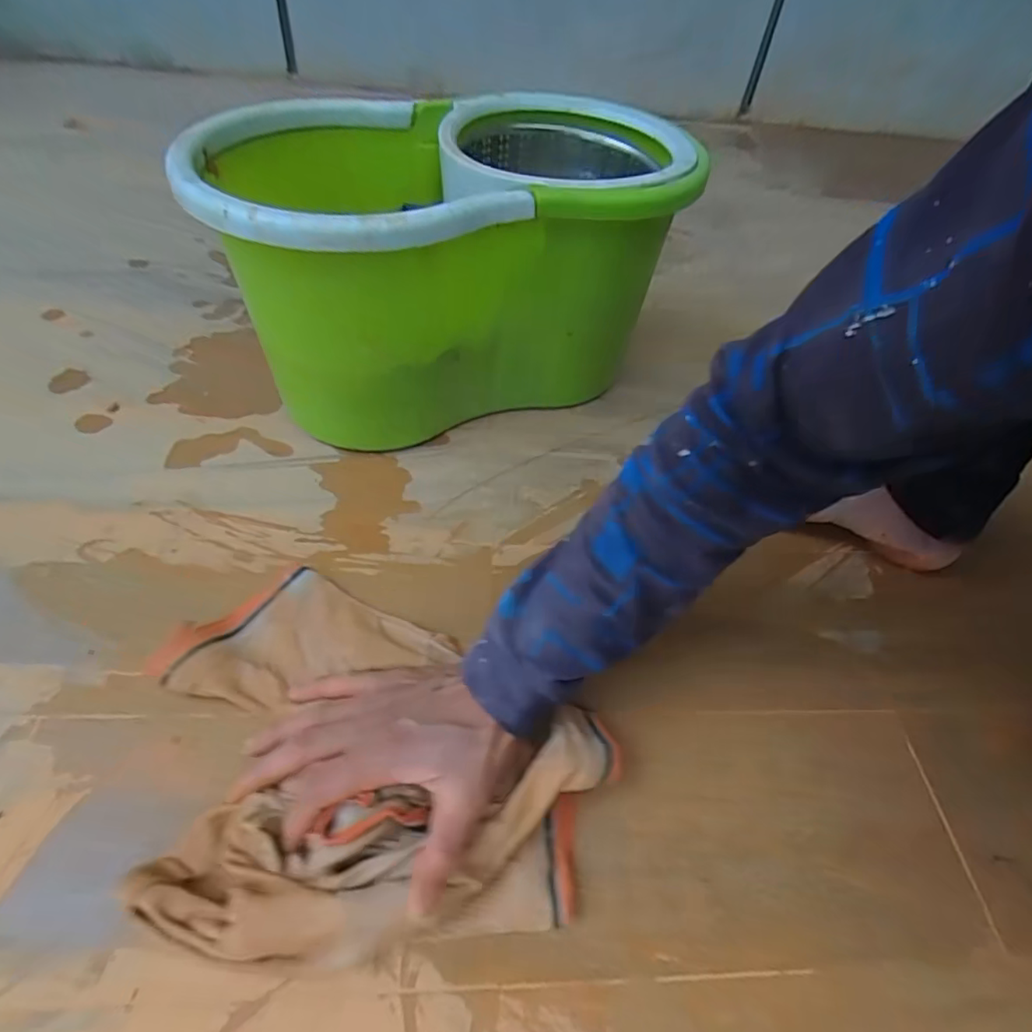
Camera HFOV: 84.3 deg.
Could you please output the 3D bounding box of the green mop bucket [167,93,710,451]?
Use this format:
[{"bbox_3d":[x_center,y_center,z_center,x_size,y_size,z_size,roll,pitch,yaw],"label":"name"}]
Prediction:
[{"bbox_3d":[-0.061,-0.240,0.559,0.408,0.233,0.270,-20,56,-21],"label":"green mop bucket"}]

